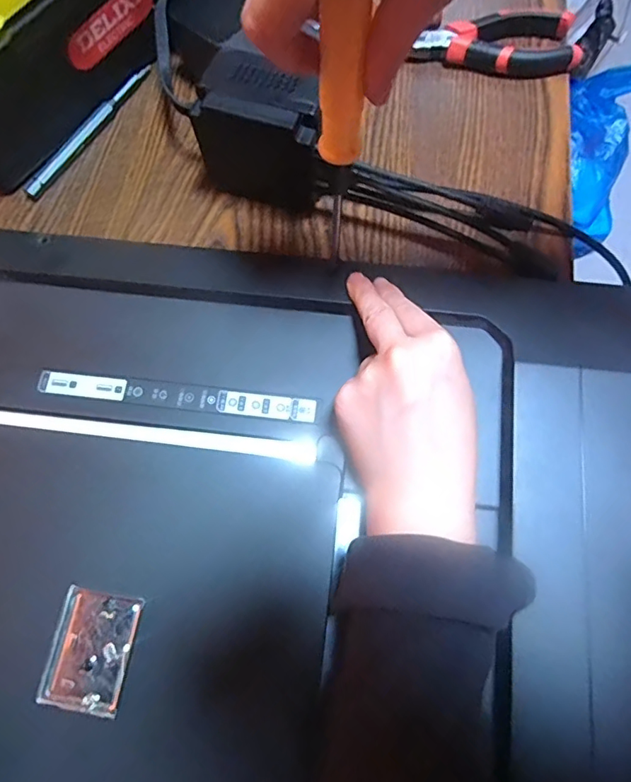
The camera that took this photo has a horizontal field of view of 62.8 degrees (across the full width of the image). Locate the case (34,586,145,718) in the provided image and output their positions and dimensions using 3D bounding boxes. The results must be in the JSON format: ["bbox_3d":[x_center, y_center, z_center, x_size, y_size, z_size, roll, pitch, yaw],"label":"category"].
[{"bbox_3d":[-0.105,0.122,0.244,0.037,0.008,0.049,7,73,5],"label":"case"}]

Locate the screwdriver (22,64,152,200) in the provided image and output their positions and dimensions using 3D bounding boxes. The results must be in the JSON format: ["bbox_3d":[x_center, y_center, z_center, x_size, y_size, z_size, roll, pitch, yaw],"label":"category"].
[{"bbox_3d":[-0.171,-0.198,0.389,0.013,0.012,0.138,31,76,11],"label":"screwdriver"}]

